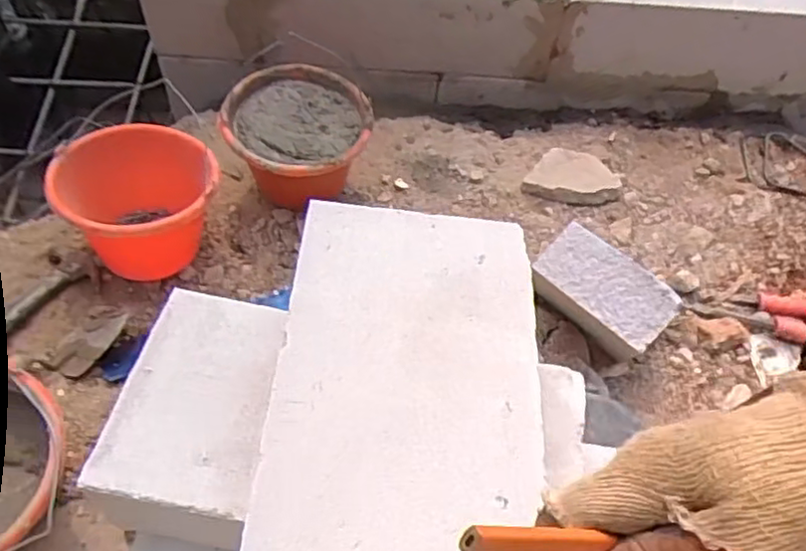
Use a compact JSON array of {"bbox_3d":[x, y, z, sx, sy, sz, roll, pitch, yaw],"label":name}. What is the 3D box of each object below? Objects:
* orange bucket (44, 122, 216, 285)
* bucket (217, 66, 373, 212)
[{"bbox_3d":[-0.405,-0.105,1.082,0.229,0.176,0.203,-21,62,-16],"label":"orange bucket"},{"bbox_3d":[-0.180,-0.220,1.179,0.237,0.160,0.235,2,58,-3],"label":"bucket"}]

